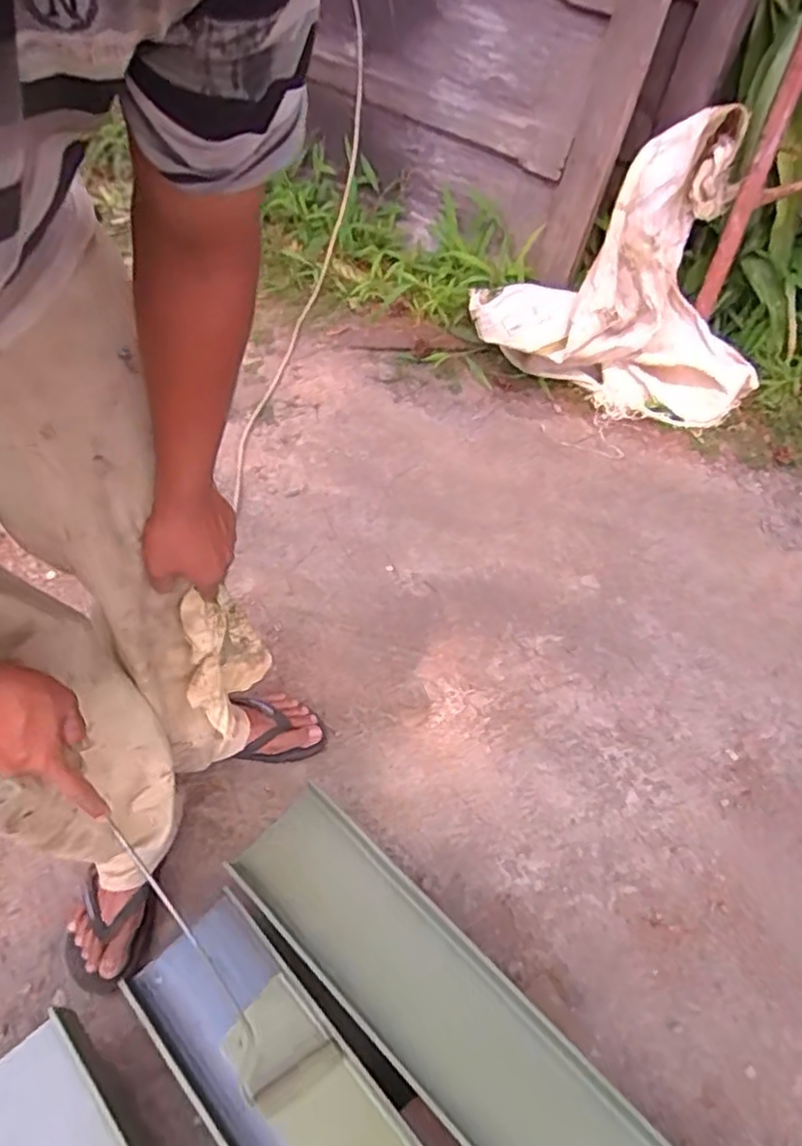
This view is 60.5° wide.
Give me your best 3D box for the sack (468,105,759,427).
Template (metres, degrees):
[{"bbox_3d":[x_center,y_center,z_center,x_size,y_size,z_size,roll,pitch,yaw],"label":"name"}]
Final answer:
[{"bbox_3d":[0.509,-0.593,1.495,0.562,0.485,0.427,-18,55,-16],"label":"sack"}]

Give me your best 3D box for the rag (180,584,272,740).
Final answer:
[{"bbox_3d":[-0.210,0.101,0.824,0.096,0.217,0.046,-12,45,-13],"label":"rag"}]

